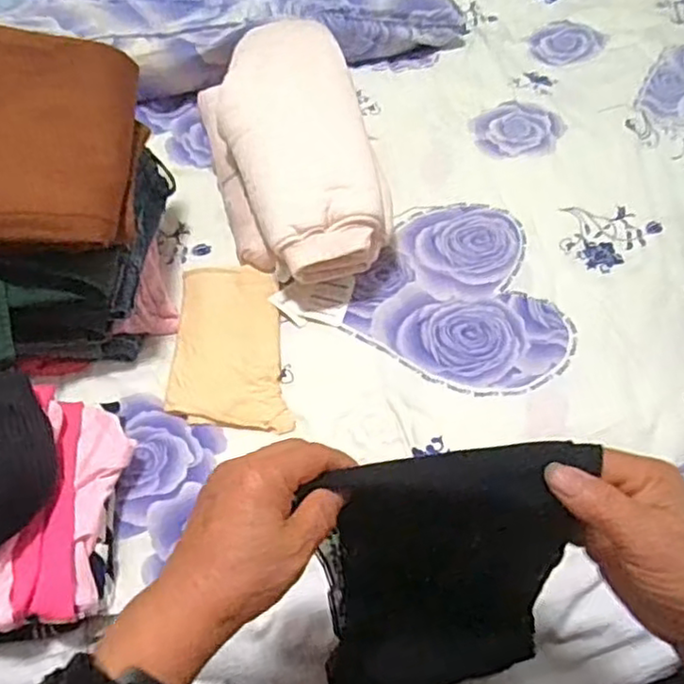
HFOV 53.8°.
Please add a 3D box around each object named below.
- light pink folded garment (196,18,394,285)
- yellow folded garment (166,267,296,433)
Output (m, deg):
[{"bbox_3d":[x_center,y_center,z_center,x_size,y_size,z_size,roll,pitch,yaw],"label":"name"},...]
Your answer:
[{"bbox_3d":[-0.058,-0.218,0.766,0.168,0.113,0.361,-10,62,-8],"label":"light pink folded garment"},{"bbox_3d":[-0.112,-0.001,0.682,0.112,0.017,0.198,-3,51,-1],"label":"yellow folded garment"}]

